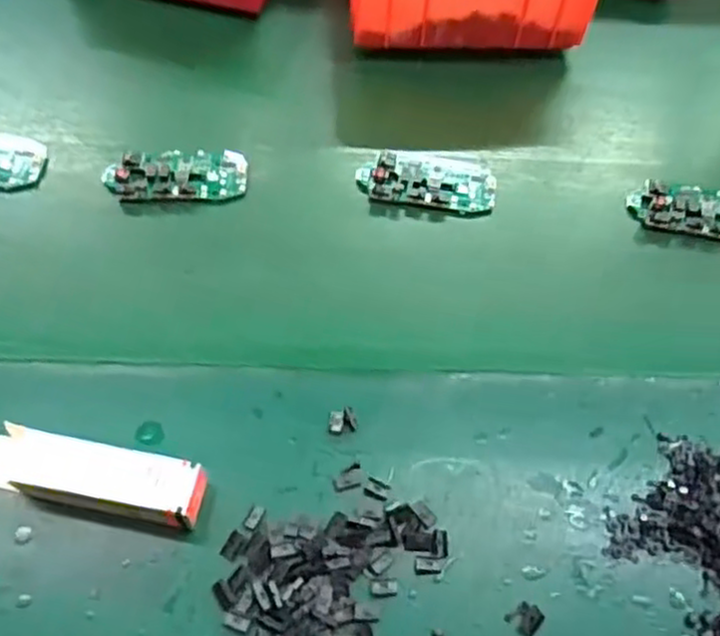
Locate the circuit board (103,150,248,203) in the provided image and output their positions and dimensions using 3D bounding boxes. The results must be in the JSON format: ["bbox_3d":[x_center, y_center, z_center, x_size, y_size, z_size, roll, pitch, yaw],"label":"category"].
[{"bbox_3d":[-0.130,-0.101,0.513,0.097,0.013,0.043,-5,59,-7],"label":"circuit board"}]

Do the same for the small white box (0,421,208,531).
[{"bbox_3d":[-0.142,0.083,0.378,0.120,0.032,0.031,13,58,4],"label":"small white box"}]

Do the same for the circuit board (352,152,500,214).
[{"bbox_3d":[0.048,-0.099,0.523,0.097,0.016,0.051,3,58,-2],"label":"circuit board"}]

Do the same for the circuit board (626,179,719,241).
[{"bbox_3d":[0.243,-0.074,0.520,0.098,0.016,0.043,9,58,2],"label":"circuit board"}]

